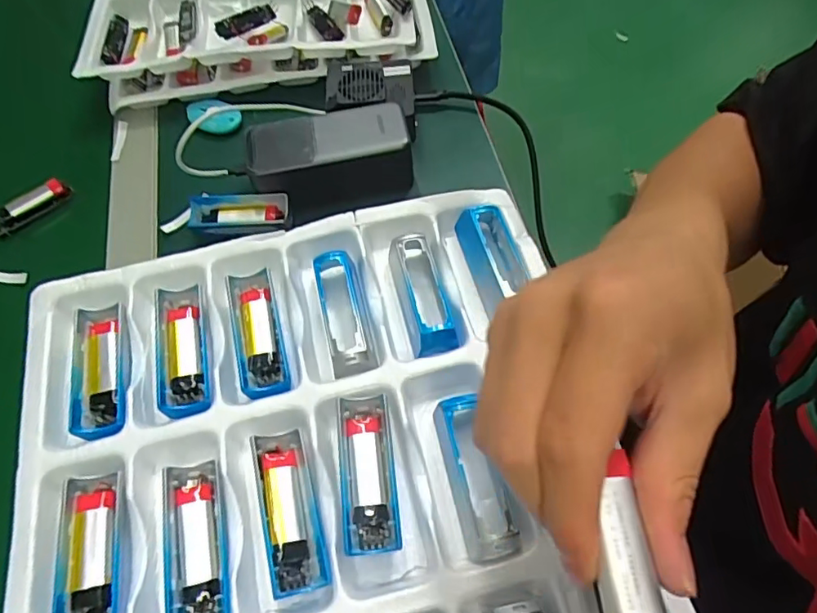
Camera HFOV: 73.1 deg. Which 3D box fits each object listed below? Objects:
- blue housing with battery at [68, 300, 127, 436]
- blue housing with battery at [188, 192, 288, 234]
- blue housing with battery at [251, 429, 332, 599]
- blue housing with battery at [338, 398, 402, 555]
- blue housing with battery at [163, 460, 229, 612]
[{"bbox_3d":[-0.182,0.038,0.324,0.030,0.012,0.081,-15,61,-5],"label":"blue housing with battery"},{"bbox_3d":[-0.138,-0.073,0.444,0.079,0.017,0.032,0,61,3],"label":"blue housing with battery"},{"bbox_3d":[-0.062,0.104,0.284,0.027,0.014,0.077,-16,61,-6],"label":"blue housing with battery"},{"bbox_3d":[-0.022,0.087,0.292,0.028,0.013,0.078,-7,61,-1],"label":"blue housing with battery"},{"bbox_3d":[-0.107,0.120,0.277,0.027,0.016,0.079,-13,61,-4],"label":"blue housing with battery"}]

